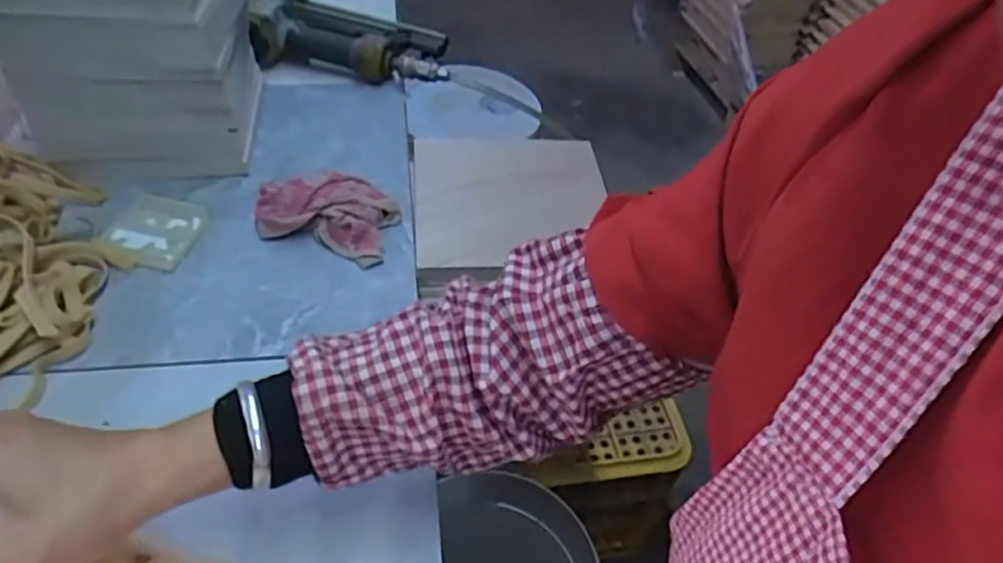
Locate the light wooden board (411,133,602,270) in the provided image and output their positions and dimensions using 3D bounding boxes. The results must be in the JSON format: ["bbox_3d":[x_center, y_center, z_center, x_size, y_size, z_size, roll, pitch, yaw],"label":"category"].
[{"bbox_3d":[0.010,-0.091,0.642,0.184,0.011,0.206,-1,47,-8],"label":"light wooden board"}]

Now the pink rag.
[{"bbox_3d":[-0.160,-0.066,0.592,0.124,0.036,0.083,11,46,4],"label":"pink rag"}]

